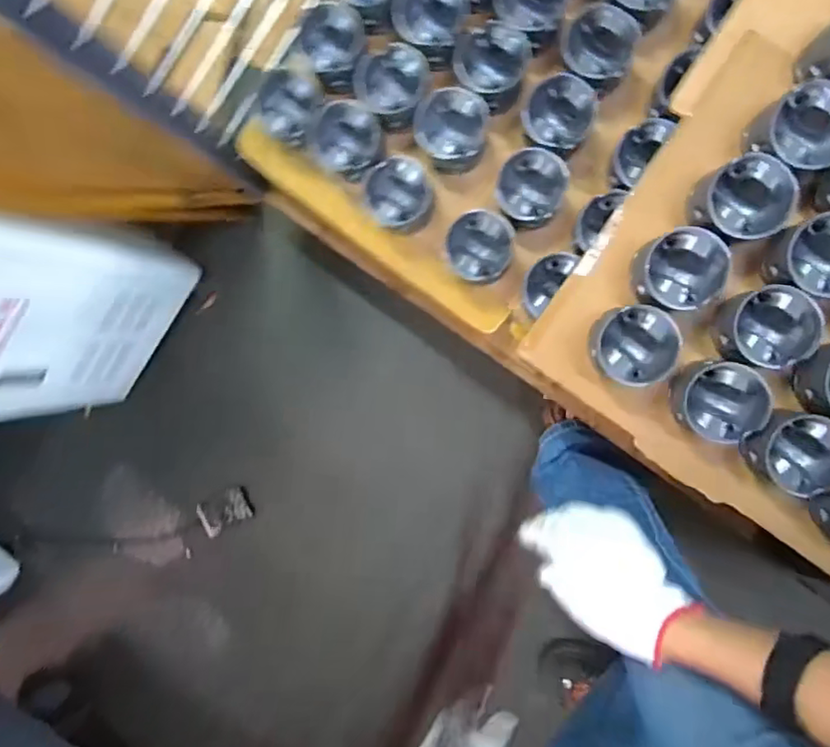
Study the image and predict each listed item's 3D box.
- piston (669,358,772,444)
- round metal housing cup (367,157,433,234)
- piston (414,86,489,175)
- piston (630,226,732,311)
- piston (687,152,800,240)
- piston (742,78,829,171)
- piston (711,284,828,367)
[{"bbox_3d":[0.351,0.028,0.689,0.094,0.076,0.101,0,93,9],"label":"piston"},{"bbox_3d":[-0.016,-0.242,0.810,0.094,0.065,0.093,0,93,9],"label":"round metal housing cup"},{"bbox_3d":[0.049,-0.324,0.790,0.092,0.058,0.090,0,93,9],"label":"piston"},{"bbox_3d":[0.300,-0.118,0.669,0.091,0.057,0.090,0,93,9],"label":"piston"},{"bbox_3d":[0.366,-0.194,0.658,0.092,0.050,0.085,0,93,9],"label":"piston"},{"bbox_3d":[0.422,-0.265,0.645,0.101,0.055,0.095,-8,91,10],"label":"piston"},{"bbox_3d":[0.398,-0.052,0.673,0.090,0.069,0.088,0,93,9],"label":"piston"}]

